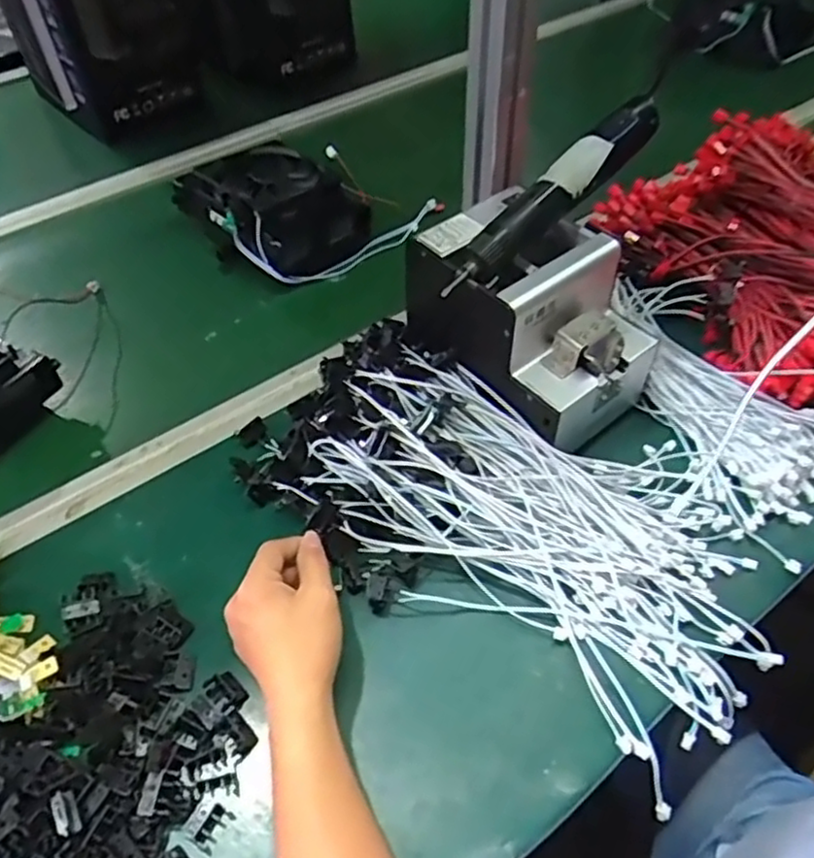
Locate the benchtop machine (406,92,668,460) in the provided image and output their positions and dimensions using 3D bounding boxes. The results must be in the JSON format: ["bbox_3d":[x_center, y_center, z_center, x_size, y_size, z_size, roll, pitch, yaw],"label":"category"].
[{"bbox_3d":[0.126,-0.128,0.582,0.209,0.178,0.184,-31,55,-22],"label":"benchtop machine"}]

